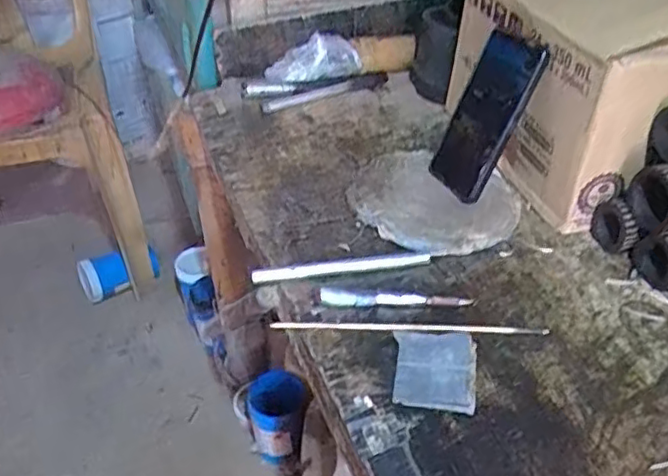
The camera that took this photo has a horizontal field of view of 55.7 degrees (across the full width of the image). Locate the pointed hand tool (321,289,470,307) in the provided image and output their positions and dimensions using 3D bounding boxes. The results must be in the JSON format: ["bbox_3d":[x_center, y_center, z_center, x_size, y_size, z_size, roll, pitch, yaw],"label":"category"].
[{"bbox_3d":[0.053,0.053,0.547,0.129,0.010,0.015,1,39,-2],"label":"pointed hand tool"}]

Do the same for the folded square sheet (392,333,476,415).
[{"bbox_3d":[0.078,0.101,0.489,0.061,0.010,0.071,6,39,4],"label":"folded square sheet"}]

